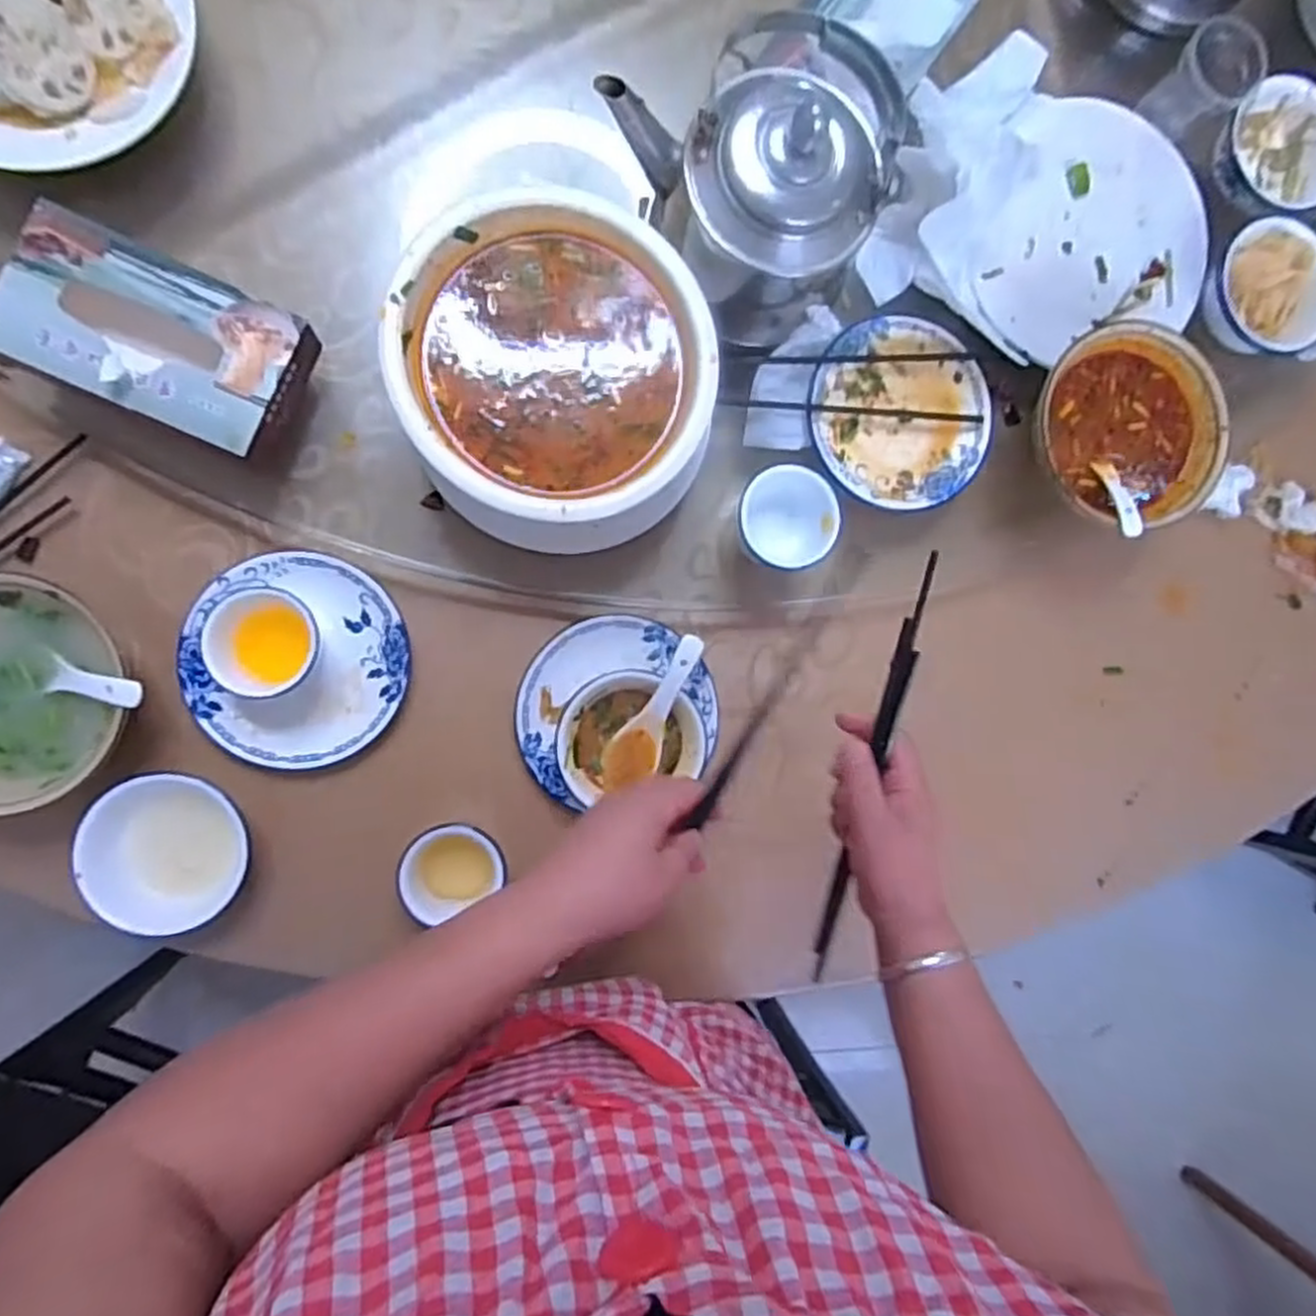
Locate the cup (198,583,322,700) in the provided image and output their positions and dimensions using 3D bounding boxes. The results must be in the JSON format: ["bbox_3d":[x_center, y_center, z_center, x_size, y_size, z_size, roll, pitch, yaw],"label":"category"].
[{"bbox_3d":[-0.288,-0.011,0.562,0.071,0.046,0.077,0,89,-8],"label":"cup"}]

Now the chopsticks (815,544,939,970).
[{"bbox_3d":[0.140,0.084,0.503,0.012,0.024,0.311,5,113,-8],"label":"chopsticks"}]

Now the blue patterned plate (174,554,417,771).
[{"bbox_3d":[-0.275,0.002,0.589,0.158,0.030,0.156,0,91,-8],"label":"blue patterned plate"}]

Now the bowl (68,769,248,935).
[{"bbox_3d":[-0.354,0.140,0.557,0.108,0.041,0.112,0,89,-8],"label":"bowl"}]

